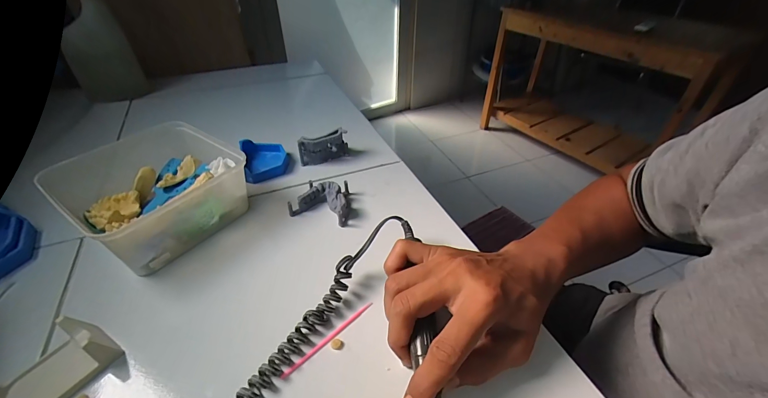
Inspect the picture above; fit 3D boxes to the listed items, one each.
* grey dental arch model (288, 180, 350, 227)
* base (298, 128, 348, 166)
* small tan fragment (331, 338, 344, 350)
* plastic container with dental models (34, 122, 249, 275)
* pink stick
[{"bbox_3d":[-0.073,0.000,0.420,0.068,0.027,0.060,12,41,13],"label":"grey dental arch model"},{"bbox_3d":[-0.088,-0.076,0.496,0.072,0.047,0.016,-16,43,-19],"label":"base"},{"bbox_3d":[-0.040,0.123,0.286,0.011,0.004,0.009,4,40,4],"label":"small tan fragment"},{"bbox_3d":[-0.273,-0.012,0.398,0.181,0.069,0.162,23,45,24],"label":"plastic container with dental models"},{"bbox_3d":[-0.046,0.119,0.291,0.094,0.004,0.006,-32,50,-33],"label":"pink stick"}]

